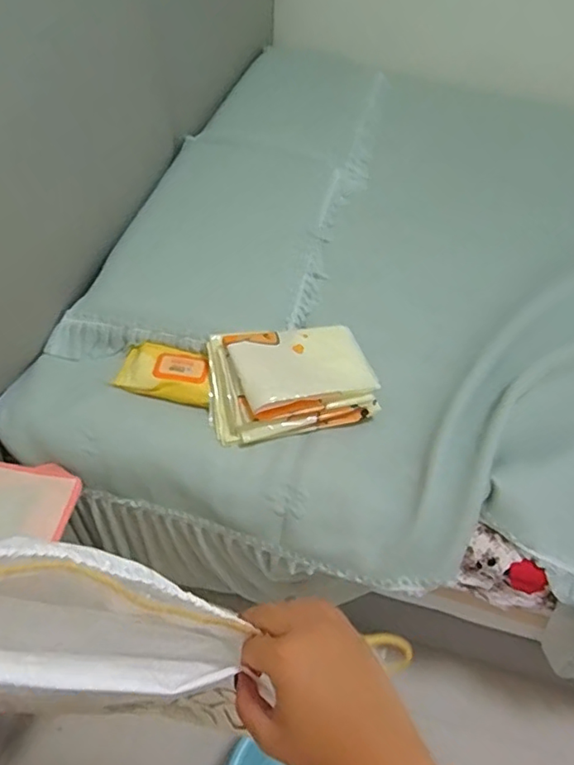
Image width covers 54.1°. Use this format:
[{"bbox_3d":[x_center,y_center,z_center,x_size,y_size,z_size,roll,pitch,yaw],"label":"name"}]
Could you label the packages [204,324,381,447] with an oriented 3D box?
[{"bbox_3d":[0.004,-0.008,1.038,0.295,0.103,0.186,-9,53,-12],"label":"packages"}]

